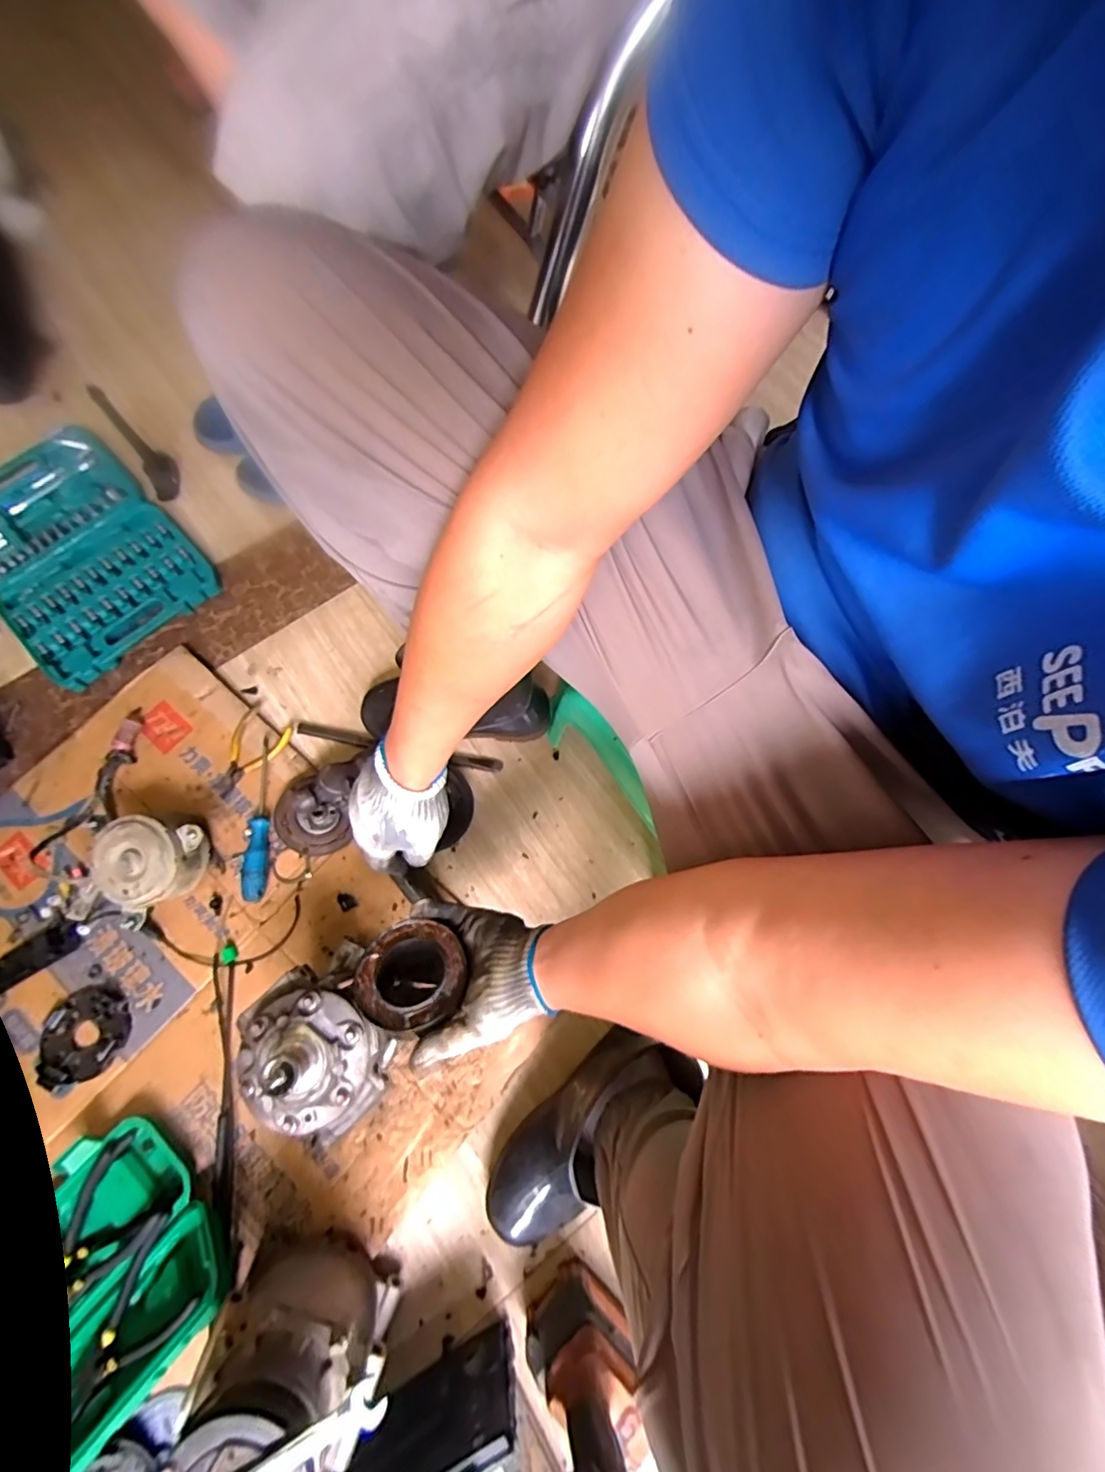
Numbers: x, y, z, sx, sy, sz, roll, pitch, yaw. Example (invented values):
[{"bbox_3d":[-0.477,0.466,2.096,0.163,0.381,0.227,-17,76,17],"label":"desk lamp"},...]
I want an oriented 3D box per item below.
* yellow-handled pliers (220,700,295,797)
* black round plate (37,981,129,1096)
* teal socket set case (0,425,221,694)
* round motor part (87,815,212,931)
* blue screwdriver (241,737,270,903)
[{"bbox_3d":[-0.387,0.019,0.725,0.070,0.009,0.127,23,73,7],"label":"yellow-handled pliers"},{"bbox_3d":[-0.522,0.335,0.623,0.087,0.011,0.105,22,73,7],"label":"black round plate"},{"bbox_3d":[-0.692,-0.275,0.813,0.252,0.041,0.395,-42,77,-13],"label":"teal socket set case"},{"bbox_3d":[-0.461,0.141,0.651,0.125,0.079,0.097,-42,77,-13],"label":"round motor part"},{"bbox_3d":[-0.365,0.100,0.695,0.030,0.028,0.200,-8,72,-3],"label":"blue screwdriver"}]

